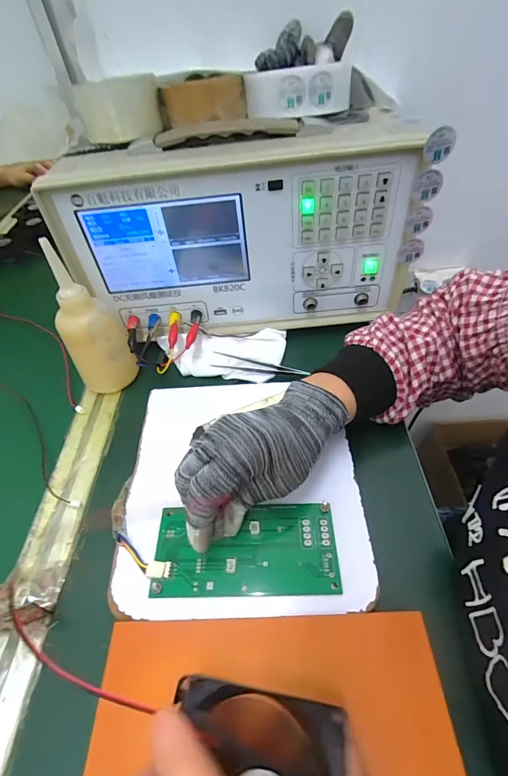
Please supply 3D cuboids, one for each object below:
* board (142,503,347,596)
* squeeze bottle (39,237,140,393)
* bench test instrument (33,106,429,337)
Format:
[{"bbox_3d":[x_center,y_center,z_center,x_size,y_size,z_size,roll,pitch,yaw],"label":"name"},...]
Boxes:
[{"bbox_3d":[-0.007,0.119,0.274,0.134,0.007,0.066,-5,50,0],"label":"board"},{"bbox_3d":[-0.172,-0.064,0.381,0.062,0.150,0.061,-25,52,-15],"label":"squeeze bottle"},{"bbox_3d":[-0.014,-0.167,0.404,0.354,0.181,0.109,-6,50,2],"label":"bench test instrument"}]

